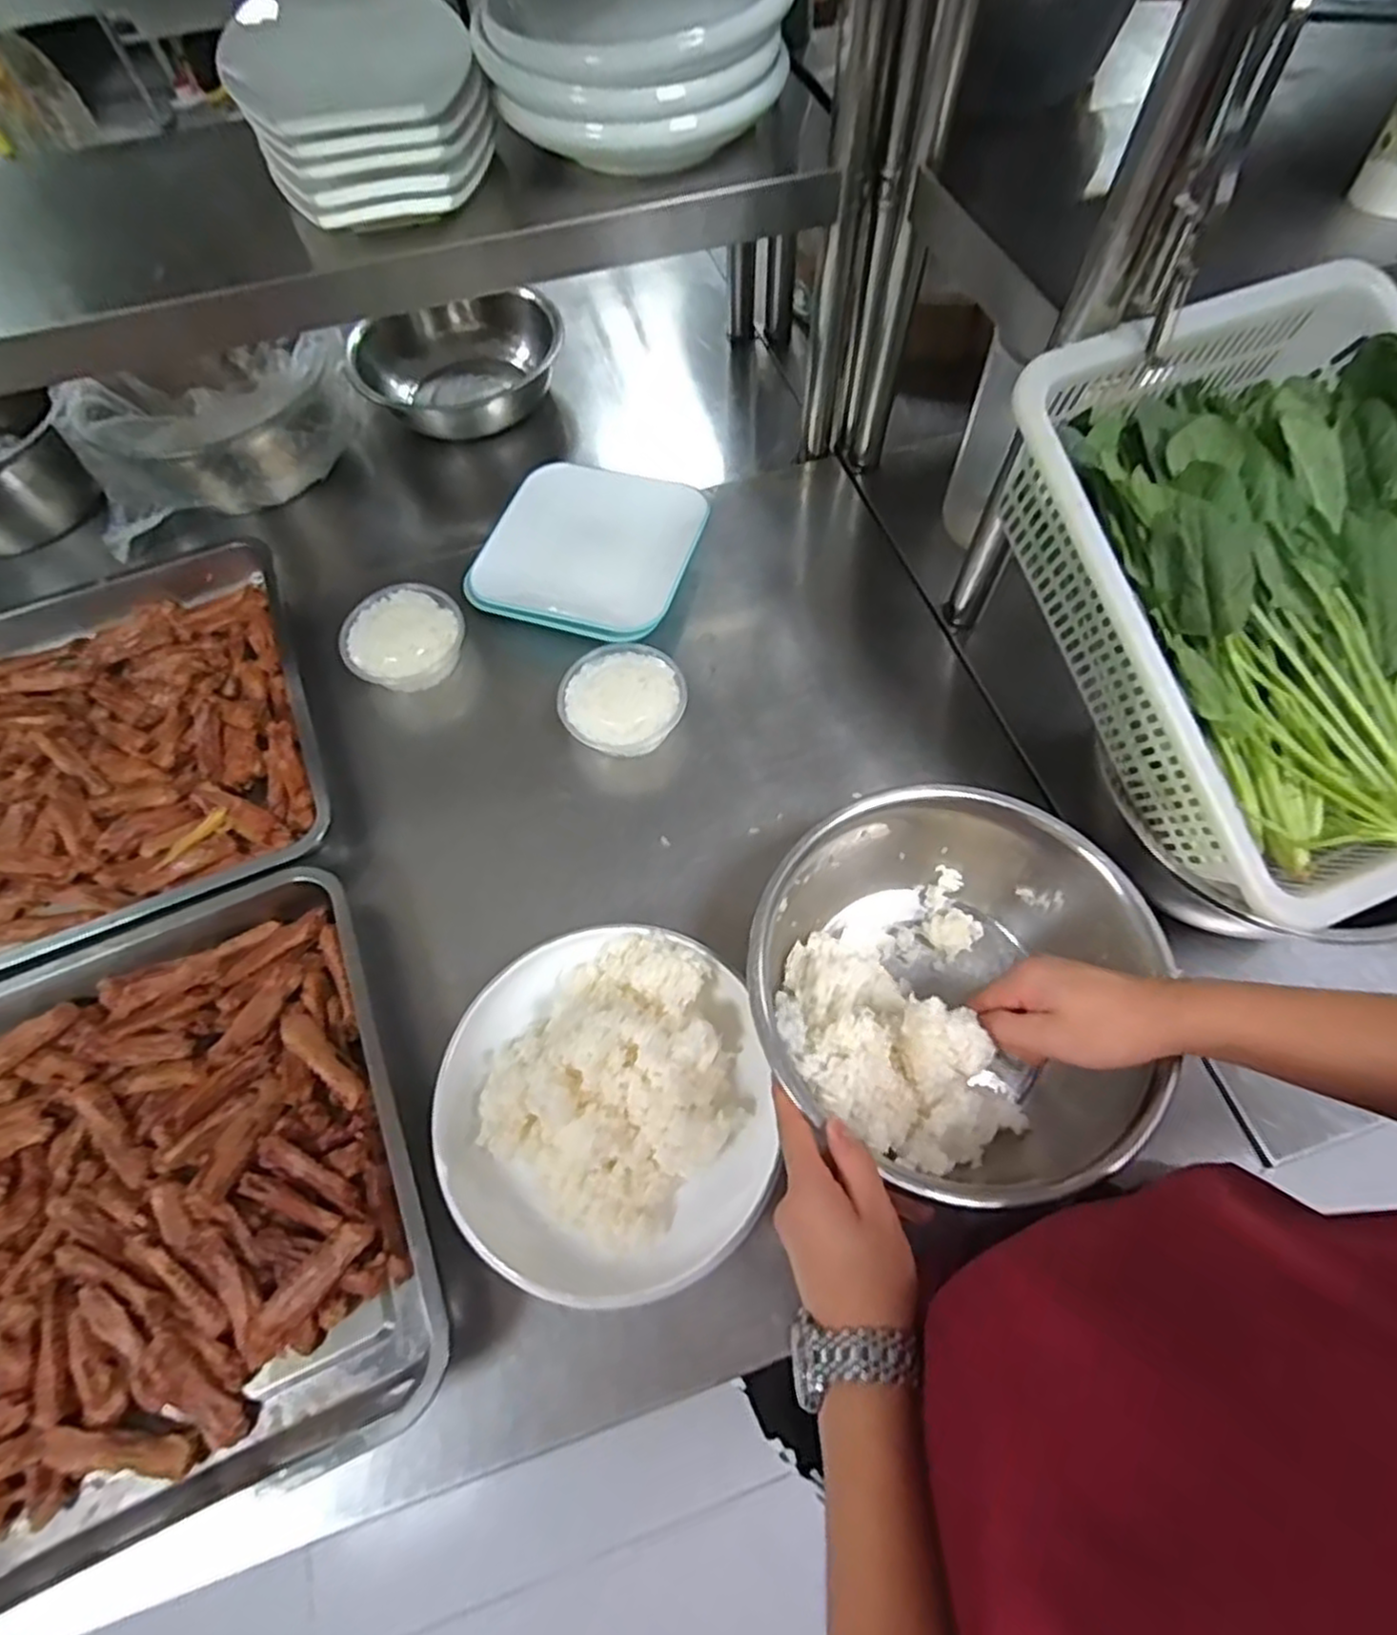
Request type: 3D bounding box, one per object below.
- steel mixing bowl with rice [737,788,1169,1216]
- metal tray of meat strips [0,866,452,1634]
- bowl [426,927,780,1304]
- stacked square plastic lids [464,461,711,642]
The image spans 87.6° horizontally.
[{"bbox_3d":[0.175,0.118,0.526,0.263,0.132,0.258,-1,65,2],"label":"steel mixing bowl with rice"},{"bbox_3d":[-0.513,0.316,0.491,0.640,0.048,0.399,-23,66,-8],"label":"metal tray of meat strips"},{"bbox_3d":[-0.068,0.198,0.513,0.229,0.093,0.230,-1,65,2],"label":"bowl"},{"bbox_3d":[-0.112,-0.277,0.756,0.206,0.034,0.204,16,66,9],"label":"stacked square plastic lids"}]

